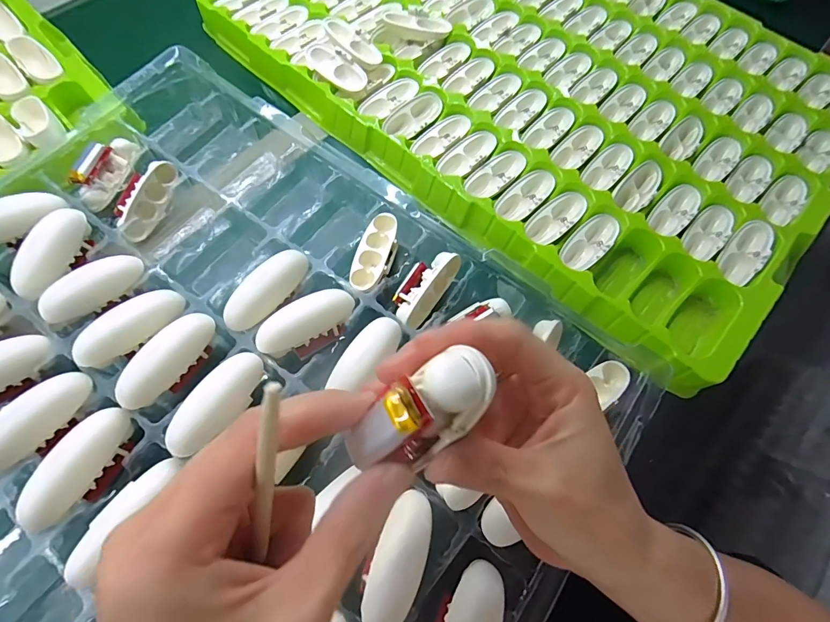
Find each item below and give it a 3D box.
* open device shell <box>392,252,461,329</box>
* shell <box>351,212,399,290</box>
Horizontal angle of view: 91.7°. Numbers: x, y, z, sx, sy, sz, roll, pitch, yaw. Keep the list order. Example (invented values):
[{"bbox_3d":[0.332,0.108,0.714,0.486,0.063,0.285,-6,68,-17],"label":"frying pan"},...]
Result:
[{"bbox_3d":[0.006,-0.017,0.289,0.027,0.024,0.060,34,69,12],"label":"open device shell"},{"bbox_3d":[-0.029,-0.042,0.298,0.027,0.015,0.063,15,66,4],"label":"shell"}]

